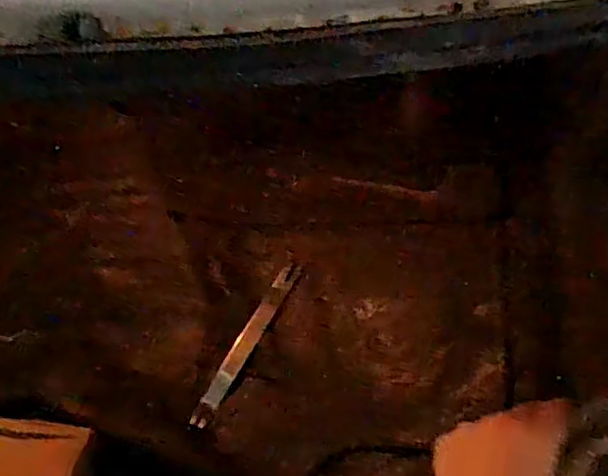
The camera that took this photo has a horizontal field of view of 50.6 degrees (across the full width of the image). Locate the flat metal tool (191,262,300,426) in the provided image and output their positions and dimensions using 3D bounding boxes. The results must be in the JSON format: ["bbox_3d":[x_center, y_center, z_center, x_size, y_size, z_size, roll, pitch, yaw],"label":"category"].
[{"bbox_3d":[-0.069,0.127,0.786,0.023,0.005,0.225,33,73,-1],"label":"flat metal tool"}]

